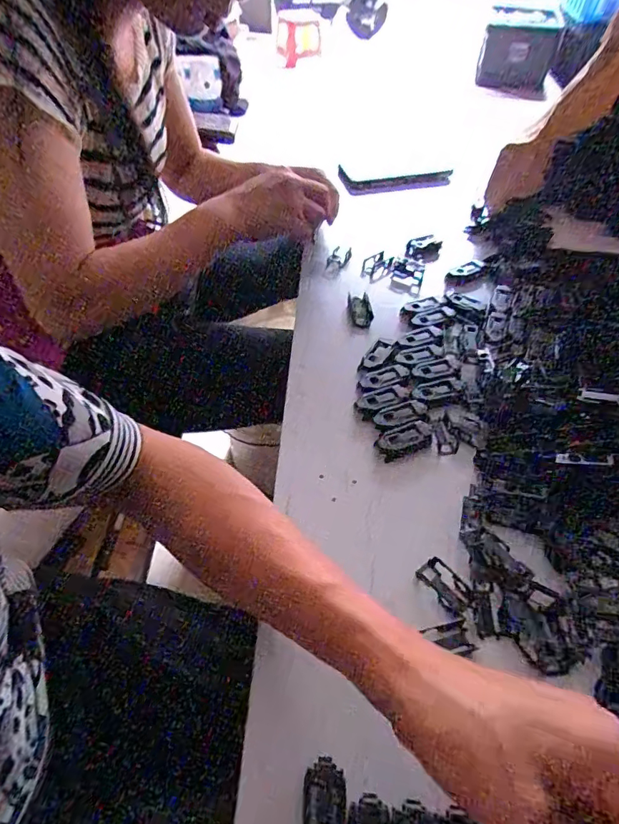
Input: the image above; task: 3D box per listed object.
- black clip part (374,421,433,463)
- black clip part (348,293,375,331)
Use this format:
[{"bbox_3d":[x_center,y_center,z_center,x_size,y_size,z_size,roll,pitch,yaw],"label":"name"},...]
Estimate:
[{"bbox_3d":[0.082,0.023,0.400,0.050,0.006,0.023,-18,53,-14],"label":"black clip part"},{"bbox_3d":[0.057,-0.113,0.527,0.024,0.011,0.055,-3,51,-2],"label":"black clip part"}]

